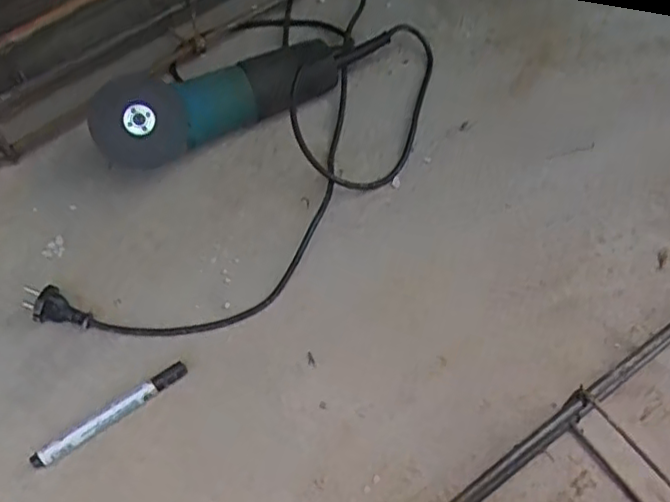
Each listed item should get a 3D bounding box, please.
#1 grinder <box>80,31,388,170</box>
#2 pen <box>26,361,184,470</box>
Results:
[{"bbox_3d":[-0.099,-0.166,0.705,0.310,0.090,0.080,-24,64,-13],"label":"grinder"},{"bbox_3d":[-0.192,0.141,0.574,0.142,0.016,0.015,-33,66,-17],"label":"pen"}]

